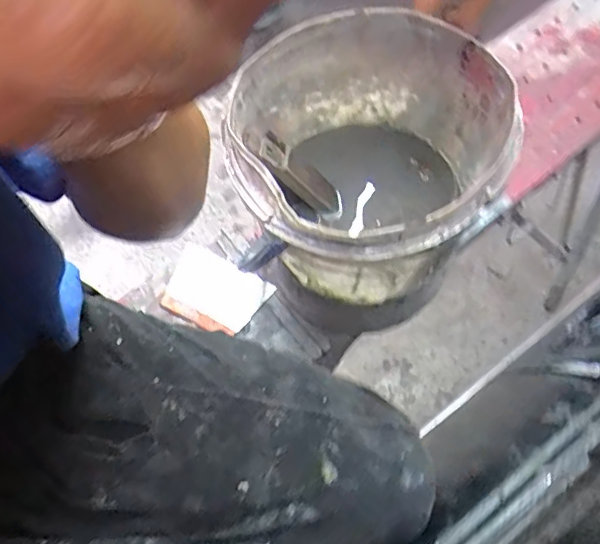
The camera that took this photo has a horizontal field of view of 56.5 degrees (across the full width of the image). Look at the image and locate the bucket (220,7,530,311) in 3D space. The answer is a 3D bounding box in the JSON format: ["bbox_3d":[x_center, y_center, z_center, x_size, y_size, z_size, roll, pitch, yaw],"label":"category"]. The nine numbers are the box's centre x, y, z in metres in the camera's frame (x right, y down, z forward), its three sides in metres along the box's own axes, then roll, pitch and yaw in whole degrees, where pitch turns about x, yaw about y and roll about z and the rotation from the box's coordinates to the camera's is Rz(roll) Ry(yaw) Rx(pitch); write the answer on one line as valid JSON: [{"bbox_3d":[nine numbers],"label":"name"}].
[{"bbox_3d":[0.064,-0.098,0.656,0.267,0.292,0.280,0,65,0],"label":"bucket"}]

